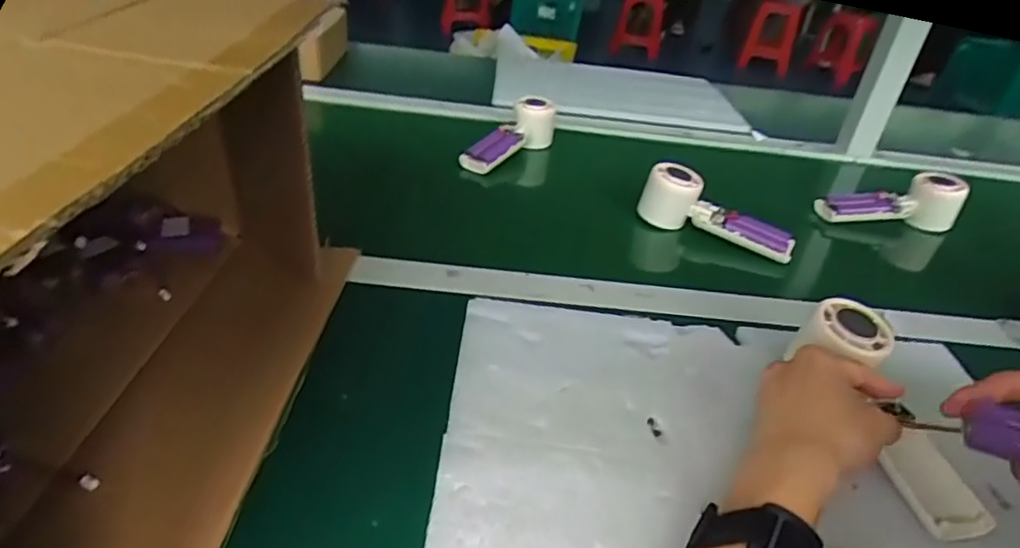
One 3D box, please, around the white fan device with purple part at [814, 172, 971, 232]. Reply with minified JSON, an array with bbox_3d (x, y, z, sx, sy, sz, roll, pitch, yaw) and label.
[{"bbox_3d":[0.450,-0.087,0.721,0.159,0.051,0.056,1,33,-9],"label":"white fan device with purple part"}]

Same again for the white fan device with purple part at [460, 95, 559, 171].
[{"bbox_3d":[-0.001,-0.178,0.761,0.064,0.053,0.163,22,36,22],"label":"white fan device with purple part"}]

